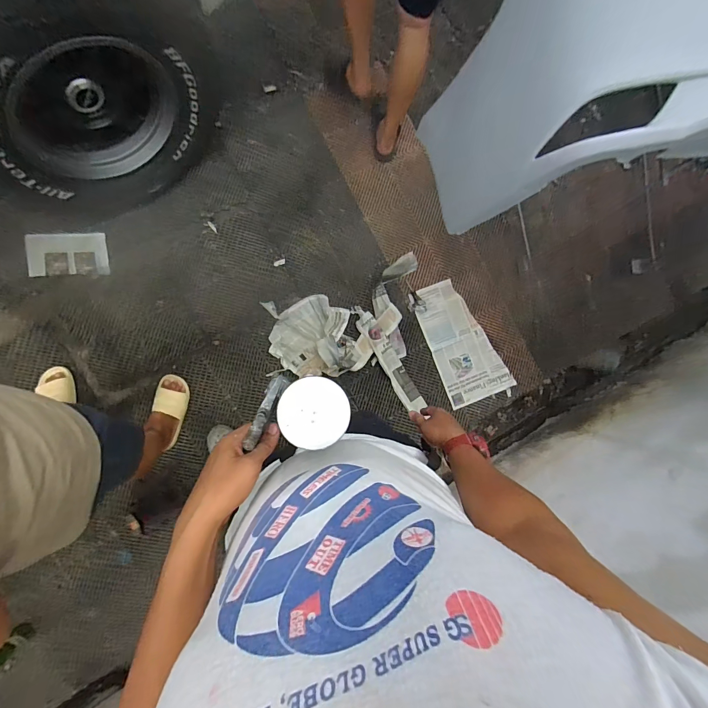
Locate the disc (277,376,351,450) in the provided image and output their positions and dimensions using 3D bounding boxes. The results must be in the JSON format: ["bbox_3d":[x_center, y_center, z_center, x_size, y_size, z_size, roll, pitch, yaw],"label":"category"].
[{"bbox_3d":[-0.043,0.063,0.381,0.075,0.010,0.073,1,86,-8],"label":"disc"}]

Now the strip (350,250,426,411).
[{"bbox_3d":[0.162,-0.089,1.480,0.284,0.079,0.646,-6,90,-8],"label":"strip"}]

